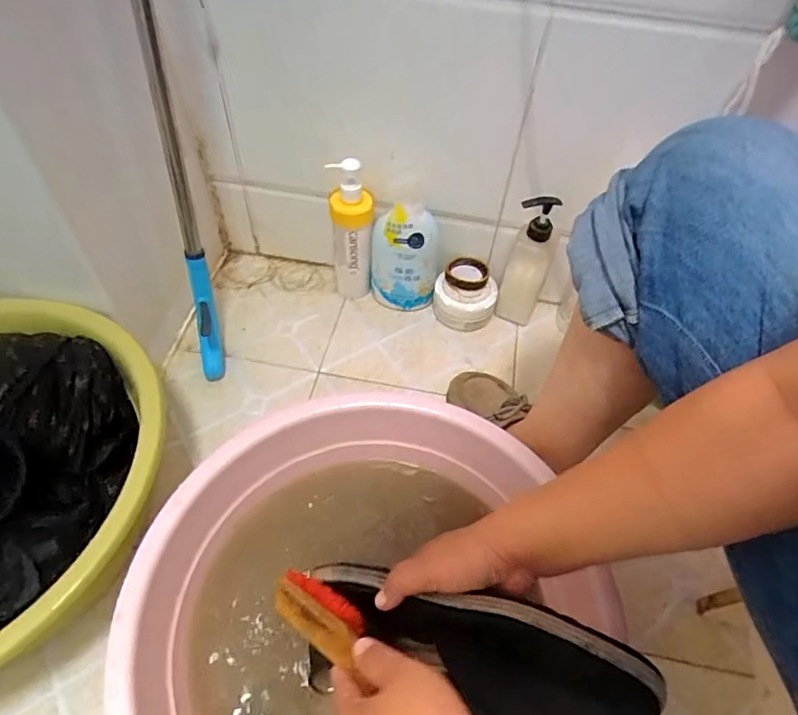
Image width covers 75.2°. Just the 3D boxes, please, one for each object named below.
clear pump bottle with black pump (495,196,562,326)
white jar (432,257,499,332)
[{"bbox_3d":[0.199,-0.143,0.798,0.068,0.222,0.060,13,52,8],"label":"clear pump bottle with black pump"},{"bbox_3d":[0.109,-0.103,0.854,0.098,0.080,0.094,1,51,-2],"label":"white jar"}]

